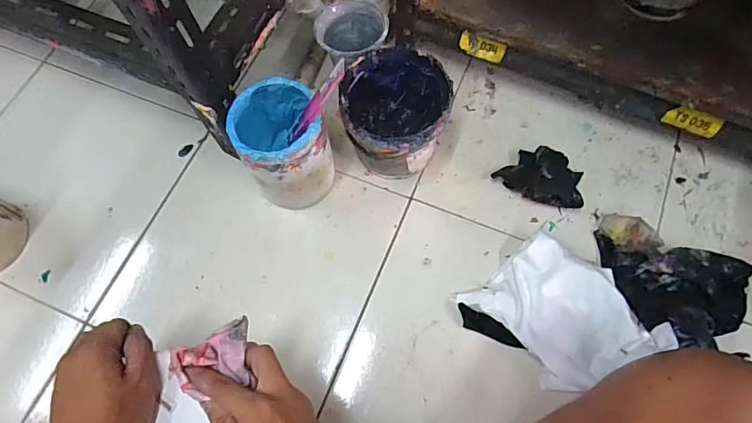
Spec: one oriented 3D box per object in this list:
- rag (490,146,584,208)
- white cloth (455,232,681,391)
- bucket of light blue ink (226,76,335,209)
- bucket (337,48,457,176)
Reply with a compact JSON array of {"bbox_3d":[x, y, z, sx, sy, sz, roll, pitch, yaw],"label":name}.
[{"bbox_3d":[0.209,-0.046,0.577,0.109,0.041,0.068,23,71,11],"label":"rag"},{"bbox_3d":[0.208,0.117,0.515,0.153,0.038,0.168,-34,71,-11],"label":"white cloth"},{"bbox_3d":[-0.107,-0.074,0.550,0.093,0.141,0.102,-1,68,2],"label":"bucket of light blue ink"},{"bbox_3d":[0.022,-0.113,0.573,0.121,0.120,0.137,-3,68,1],"label":"bucket"}]

